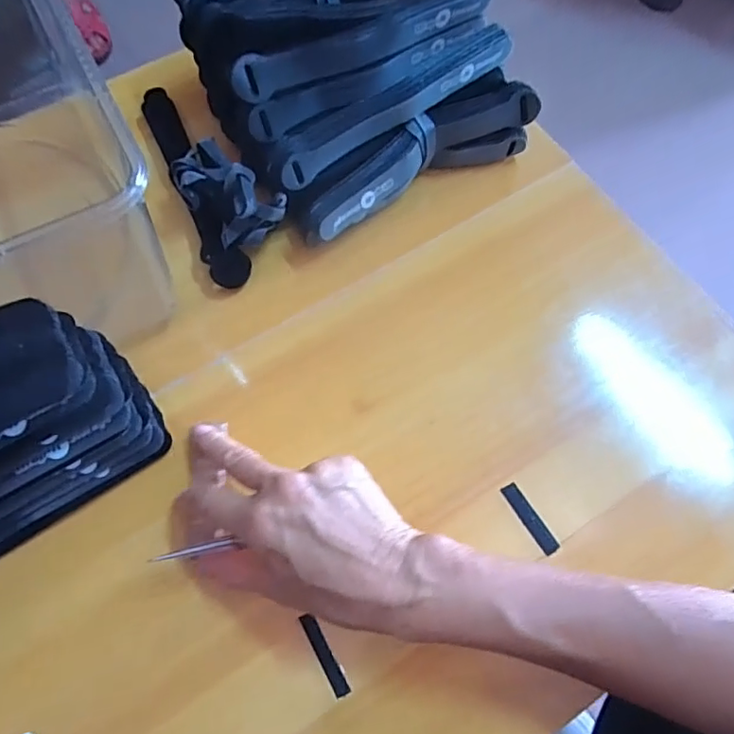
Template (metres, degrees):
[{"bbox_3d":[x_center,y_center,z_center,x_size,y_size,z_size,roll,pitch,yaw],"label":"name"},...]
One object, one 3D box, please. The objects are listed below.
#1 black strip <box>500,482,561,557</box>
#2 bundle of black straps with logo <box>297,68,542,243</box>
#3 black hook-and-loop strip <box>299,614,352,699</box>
[{"bbox_3d":[0.102,0.094,0.343,0.011,0.004,0.047,-30,71,-11],"label":"black strip"},{"bbox_3d":[0.034,-0.154,0.417,0.196,0.054,0.048,-29,71,-11],"label":"bundle of black straps with logo"},{"bbox_3d":[-0.024,0.164,0.313,0.008,0.004,0.047,-27,71,-11],"label":"black hook-and-loop strip"}]

